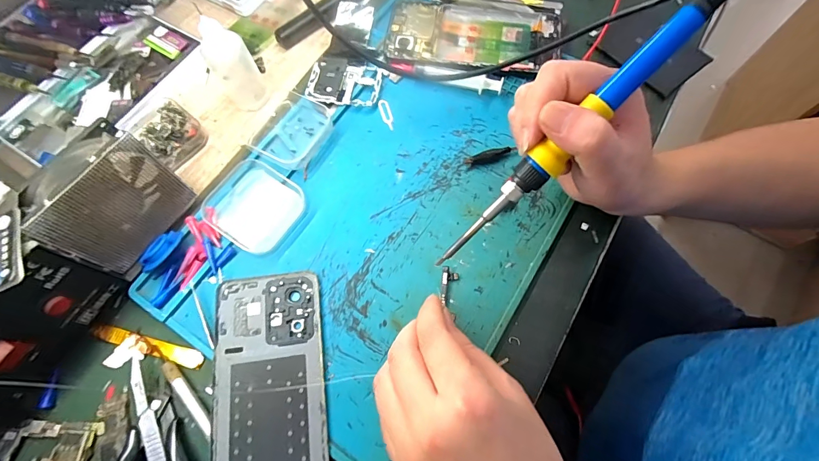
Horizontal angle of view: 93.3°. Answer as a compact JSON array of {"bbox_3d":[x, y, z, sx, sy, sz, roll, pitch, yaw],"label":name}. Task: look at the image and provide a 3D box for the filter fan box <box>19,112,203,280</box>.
[{"bbox_3d":[-0.203,-0.019,0.266,0.033,0.079,0.079,30,73,10],"label":"filter fan box"}]

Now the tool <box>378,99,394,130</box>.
[{"bbox_3d":[-0.021,-0.102,0.339,0.009,0.004,0.032,-16,71,-6],"label":"tool"}]

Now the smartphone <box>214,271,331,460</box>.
[{"bbox_3d":[-0.091,0.107,0.254,0.070,0.012,0.160,-8,70,-3],"label":"smartphone"}]

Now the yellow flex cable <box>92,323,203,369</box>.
[{"bbox_3d":[-0.186,0.081,0.275,0.084,0.005,0.012,15,71,6],"label":"yellow flex cable"}]

